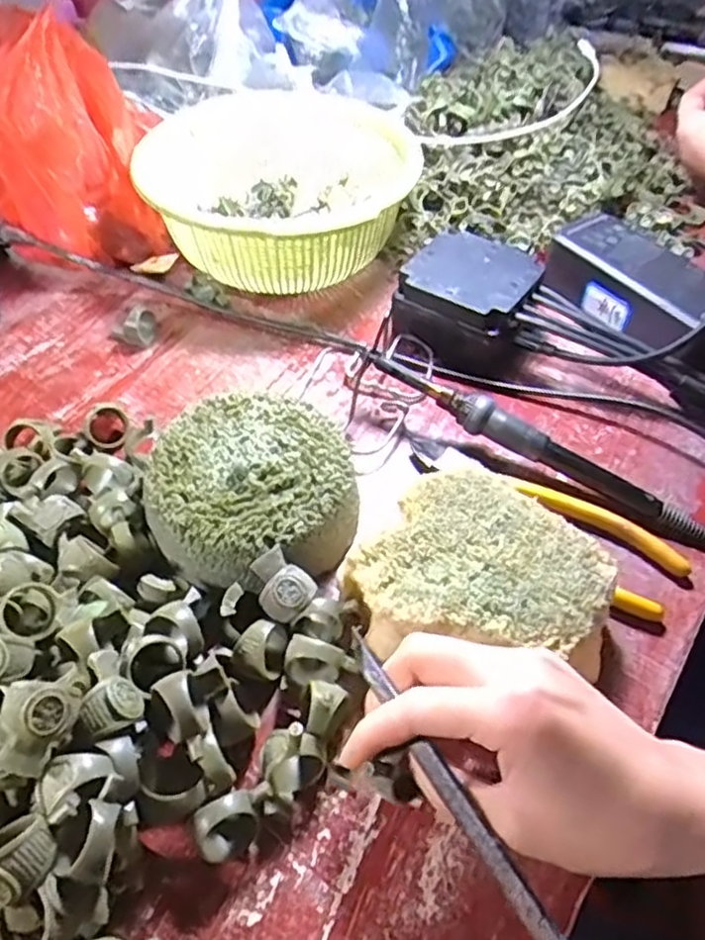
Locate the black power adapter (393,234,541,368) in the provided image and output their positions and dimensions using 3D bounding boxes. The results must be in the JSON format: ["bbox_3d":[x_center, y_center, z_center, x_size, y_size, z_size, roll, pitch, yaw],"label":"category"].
[{"bbox_3d":[0.076,-0.113,0.465,0.078,0.050,0.076,29,56,21],"label":"black power adapter"}]

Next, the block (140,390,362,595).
[{"bbox_3d":[-0.052,0.013,0.359,0.101,0.049,0.099,0,50,0],"label":"block"}]

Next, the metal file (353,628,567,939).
[{"bbox_3d":[0.043,0.122,0.237,0.008,0.005,0.165,-24,53,-19],"label":"metal file"}]

